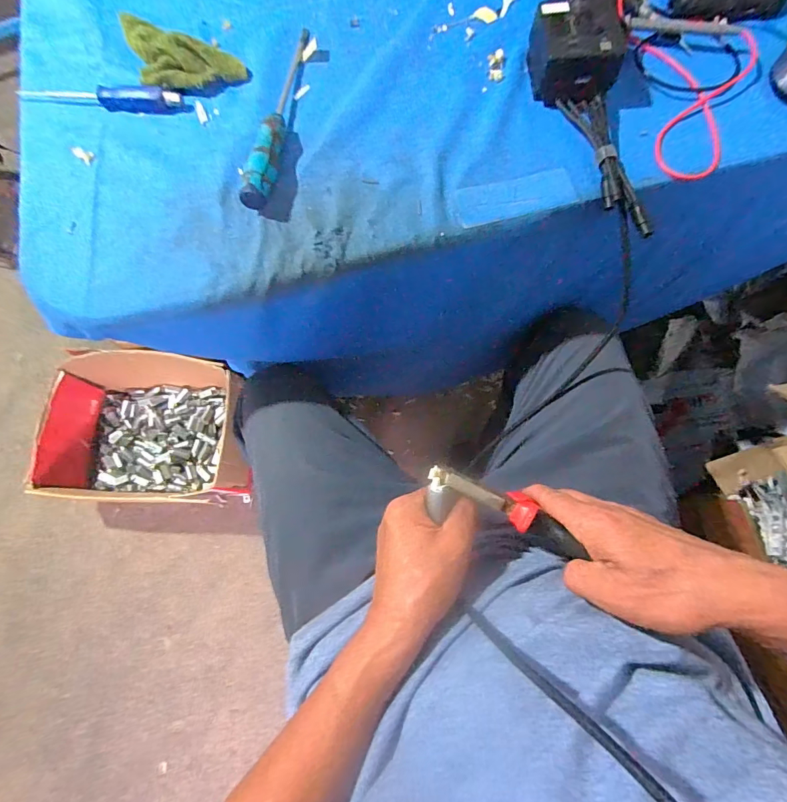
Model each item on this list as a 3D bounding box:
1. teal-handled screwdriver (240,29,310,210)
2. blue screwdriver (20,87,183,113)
[{"bbox_3d":[-0.118,-0.299,0.437,0.024,0.032,0.248,4,74,3],"label":"teal-handled screwdriver"},{"bbox_3d":[-0.316,-0.330,0.464,0.174,0.019,0.023,9,74,4],"label":"blue screwdriver"}]

